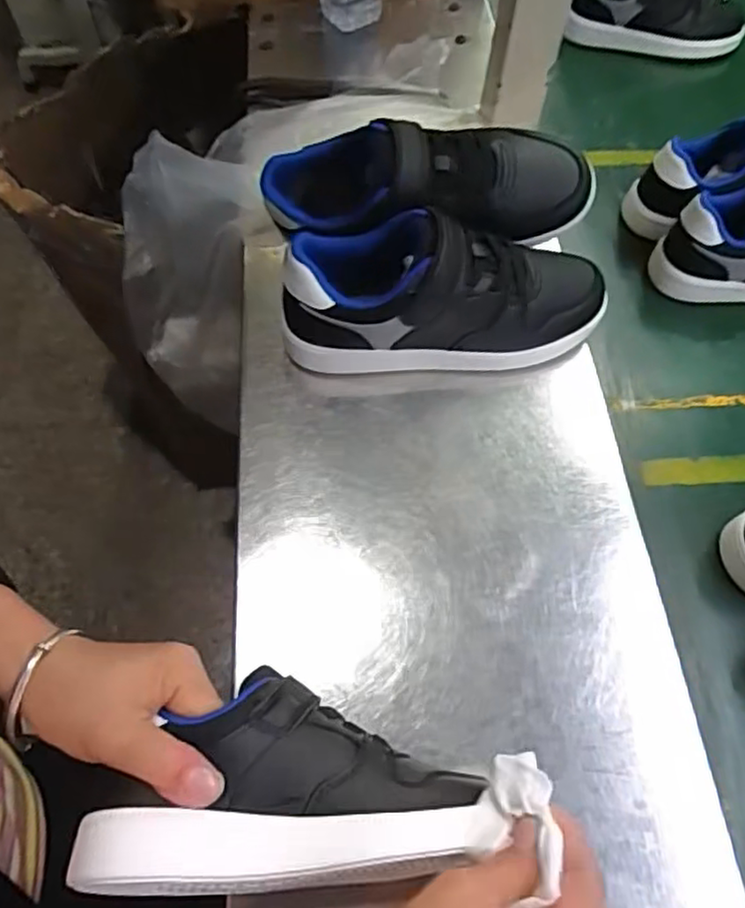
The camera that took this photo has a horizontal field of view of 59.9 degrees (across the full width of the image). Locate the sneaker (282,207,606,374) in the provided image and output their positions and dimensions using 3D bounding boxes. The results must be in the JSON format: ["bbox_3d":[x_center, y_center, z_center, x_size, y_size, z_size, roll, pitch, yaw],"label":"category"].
[{"bbox_3d":[0.055,-0.114,0.472,0.238,0.096,0.076,-2,62,-2],"label":"sneaker"}]

